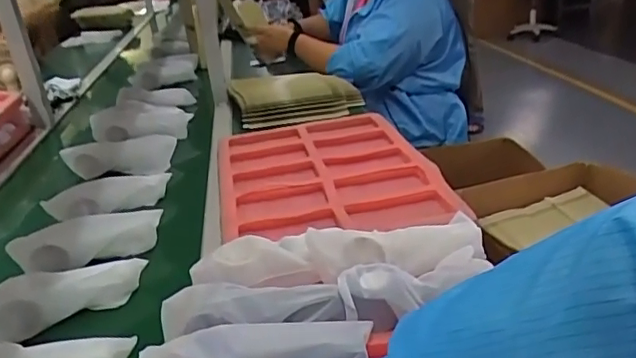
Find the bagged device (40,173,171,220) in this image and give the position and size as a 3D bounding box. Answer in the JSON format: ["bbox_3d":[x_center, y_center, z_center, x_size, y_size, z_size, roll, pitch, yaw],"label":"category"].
[{"bbox_3d":[-0.333,0.027,0.896,0.201,0.053,0.046,-13,27,-38],"label":"bagged device"}]

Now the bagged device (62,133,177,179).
[{"bbox_3d":[-0.380,-0.037,1.068,0.201,0.074,0.066,-11,30,-5],"label":"bagged device"}]

